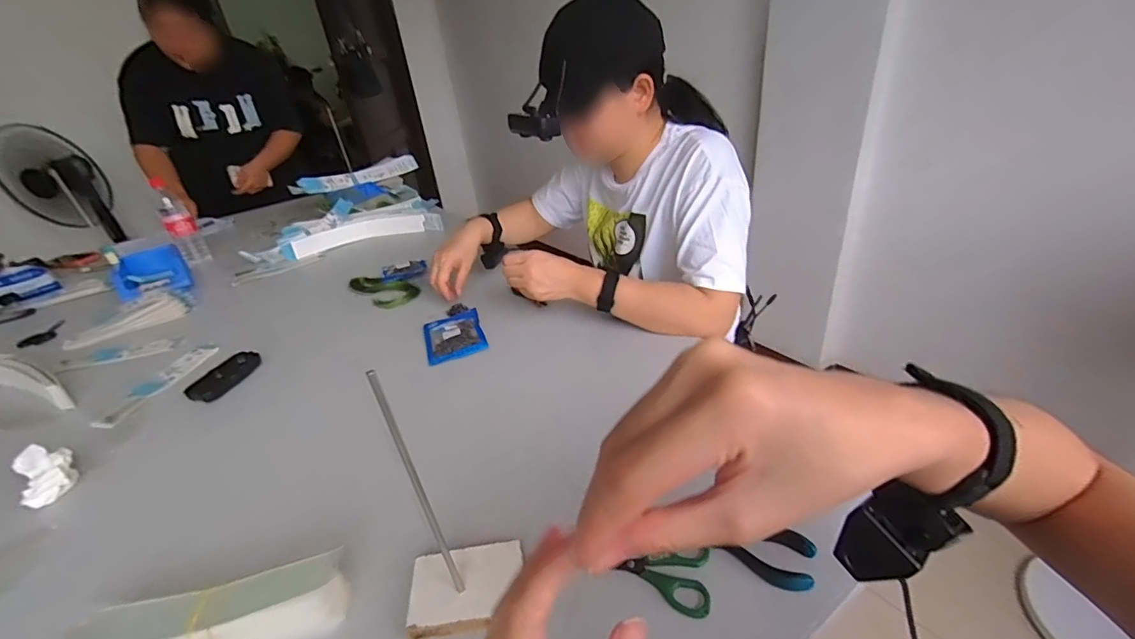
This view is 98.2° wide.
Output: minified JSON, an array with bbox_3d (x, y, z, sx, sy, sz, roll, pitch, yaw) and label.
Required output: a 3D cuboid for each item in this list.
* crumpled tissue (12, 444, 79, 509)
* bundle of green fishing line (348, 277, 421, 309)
[{"bbox_3d":[-0.636,0.187,0.598,0.046,0.055,0.052,-26,36,-29],"label":"crumpled tissue"},{"bbox_3d":[-0.386,-0.066,1.035,0.165,0.021,0.093,23,41,40],"label":"bundle of green fishing line"}]

